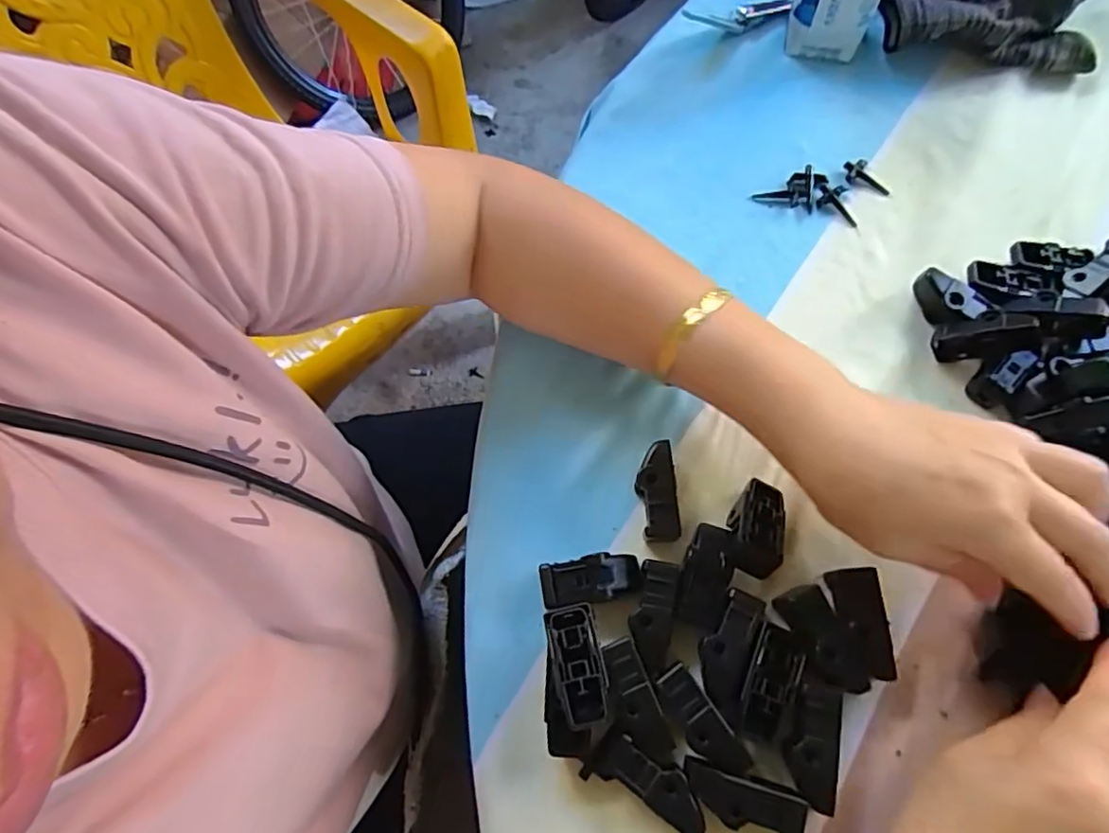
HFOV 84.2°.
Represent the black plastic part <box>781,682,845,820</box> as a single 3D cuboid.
[{"bbox_3d":[0.111,0.142,0.267,0.020,0.020,0.046,12,72,7],"label":"black plastic part"}]

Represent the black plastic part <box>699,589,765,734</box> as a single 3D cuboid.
[{"bbox_3d":[0.078,0.108,0.280,0.022,0.013,0.055,18,73,9],"label":"black plastic part"}]

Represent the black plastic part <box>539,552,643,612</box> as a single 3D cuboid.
[{"bbox_3d":[0.018,0.080,0.300,0.049,0.017,0.022,-10,71,0],"label":"black plastic part"}]

